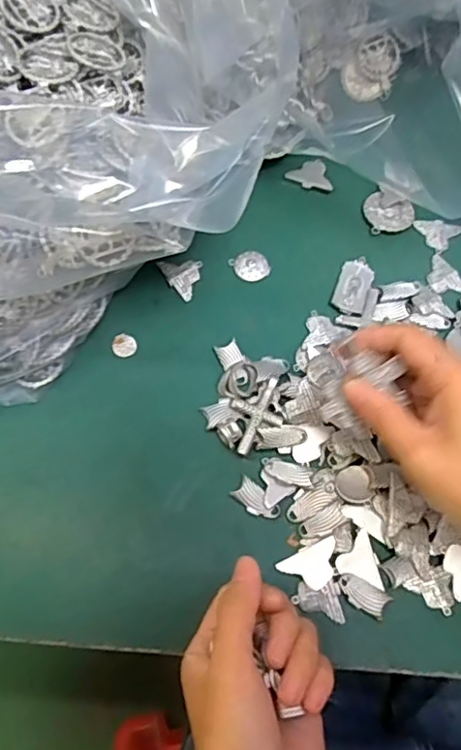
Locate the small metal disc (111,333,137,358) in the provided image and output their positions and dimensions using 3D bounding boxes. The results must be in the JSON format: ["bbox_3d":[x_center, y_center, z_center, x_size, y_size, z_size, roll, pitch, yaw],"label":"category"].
[{"bbox_3d":[-0.069,-0.019,0.385,0.015,0.004,0.015,2,71,-5],"label":"small metal disc"}]

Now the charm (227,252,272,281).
[{"bbox_3d":[0.015,-0.077,0.418,0.024,0.004,0.023,2,71,-5],"label":"charm"}]

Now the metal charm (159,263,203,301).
[{"bbox_3d":[-0.034,-0.065,0.407,0.028,0.004,0.029,-4,71,-7],"label":"metal charm"}]

